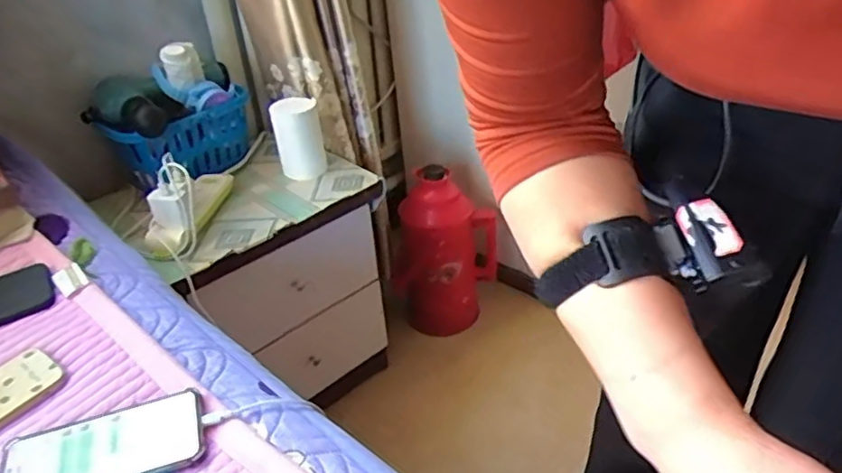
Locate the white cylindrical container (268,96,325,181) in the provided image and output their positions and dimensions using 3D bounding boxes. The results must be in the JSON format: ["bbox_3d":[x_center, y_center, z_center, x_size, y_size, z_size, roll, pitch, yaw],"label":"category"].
[{"bbox_3d":[-0.205,-0.159,1.056,0.080,0.118,0.085,-10,35,-8],"label":"white cylindrical container"}]

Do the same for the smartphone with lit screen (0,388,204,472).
[{"bbox_3d":[-0.268,0.177,0.523,0.163,0.015,0.080,-14,36,-12],"label":"smartphone with lit screen"}]

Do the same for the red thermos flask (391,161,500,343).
[{"bbox_3d":[0.044,0.044,1.307,0.217,0.335,0.152,-5,34,0],"label":"red thermos flask"}]

